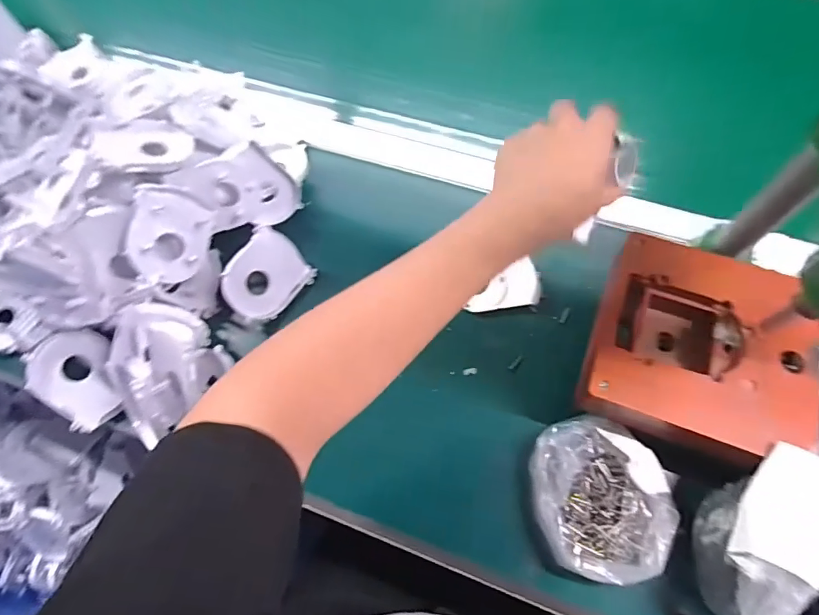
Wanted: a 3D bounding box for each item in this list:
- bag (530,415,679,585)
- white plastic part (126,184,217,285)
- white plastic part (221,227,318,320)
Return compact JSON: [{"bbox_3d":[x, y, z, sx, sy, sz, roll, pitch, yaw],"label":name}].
[{"bbox_3d":[0.146,0.147,0.365,0.100,0.035,0.110,14,67,9],"label":"bag"},{"bbox_3d":[-0.211,-0.063,0.419,0.018,0.067,0.082,13,92,49],"label":"white plastic part"},{"bbox_3d":[-0.136,-0.028,0.445,0.012,0.070,0.080,18,64,49],"label":"white plastic part"}]

